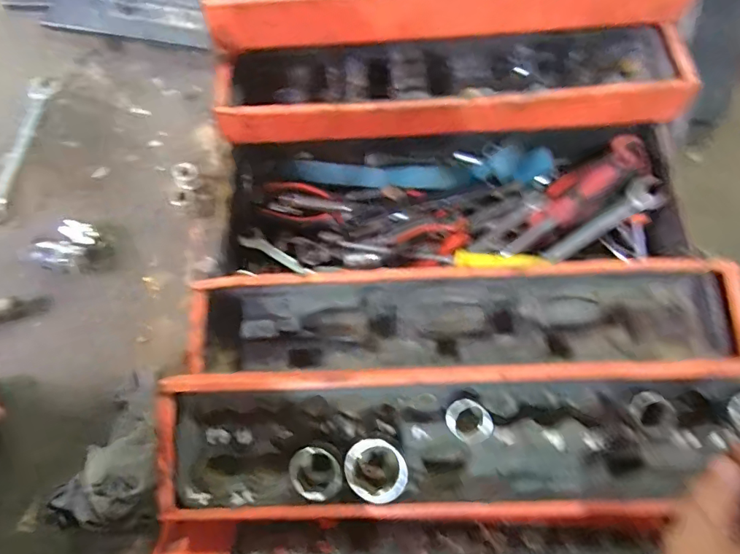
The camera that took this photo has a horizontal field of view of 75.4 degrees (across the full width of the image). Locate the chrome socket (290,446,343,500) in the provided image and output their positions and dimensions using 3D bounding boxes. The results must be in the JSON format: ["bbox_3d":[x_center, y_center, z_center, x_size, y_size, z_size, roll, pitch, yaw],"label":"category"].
[{"bbox_3d":[-0.040,0.145,0.354,0.038,0.034,0.036,-24,74,-5],"label":"chrome socket"}]

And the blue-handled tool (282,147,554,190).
[{"bbox_3d":[0.046,-0.120,0.536,0.296,0.043,0.048,-2,73,1],"label":"blue-handled tool"}]

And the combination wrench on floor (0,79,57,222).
[{"bbox_3d":[-0.472,-0.175,0.639,0.043,0.008,0.220,5,72,3],"label":"combination wrench on floor"}]

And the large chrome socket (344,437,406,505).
[{"bbox_3d":[0.005,0.143,0.357,0.040,0.050,0.043,-1,73,2],"label":"large chrome socket"}]

